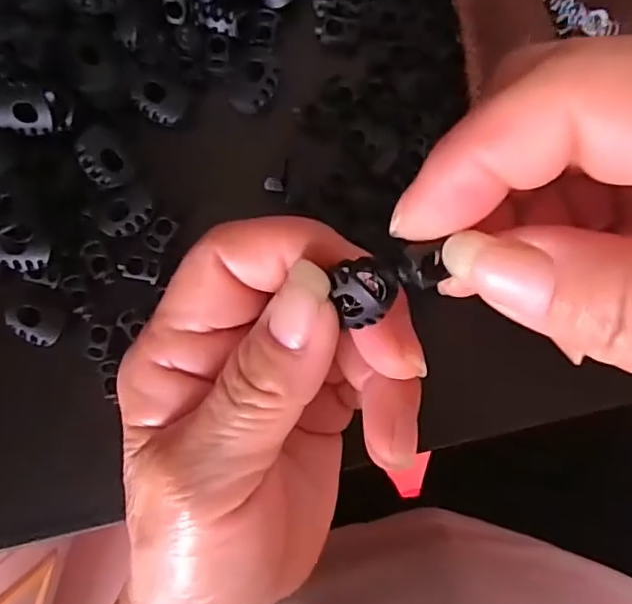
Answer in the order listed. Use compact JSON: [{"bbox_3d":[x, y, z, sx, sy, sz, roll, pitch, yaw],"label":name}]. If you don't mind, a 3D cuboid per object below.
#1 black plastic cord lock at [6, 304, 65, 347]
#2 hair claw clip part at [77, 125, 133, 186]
[{"bbox_3d":[-0.100,0.008,0.214,0.018,0.008,0.013,17,90,2],"label":"black plastic cord lock"},{"bbox_3d":[-0.072,-0.050,0.207,0.019,0.004,0.019,45,70,-24],"label":"hair claw clip part"}]

